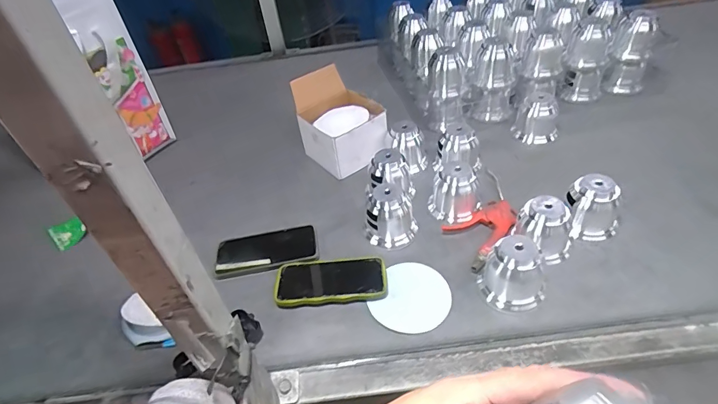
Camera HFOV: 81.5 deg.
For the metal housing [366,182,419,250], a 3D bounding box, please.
[{"bbox_3d":[0.053,0.019,0.684,0.083,0.083,0.068,-3,41,4],"label":"metal housing"}]

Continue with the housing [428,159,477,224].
[{"bbox_3d":[0.160,-0.015,0.704,0.077,0.087,0.064,-3,41,4],"label":"housing"}]

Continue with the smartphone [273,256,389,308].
[{"bbox_3d":[-0.042,0.116,0.628,0.163,0.015,0.083,-5,41,2],"label":"smartphone"}]

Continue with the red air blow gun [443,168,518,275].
[{"bbox_3d":[0.208,0.025,0.686,0.094,0.031,0.207,27,51,33],"label":"red air blow gun"}]

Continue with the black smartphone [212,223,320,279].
[{"bbox_3d":[-0.152,0.079,0.684,0.168,0.012,0.079,-13,45,3],"label":"black smartphone"}]

